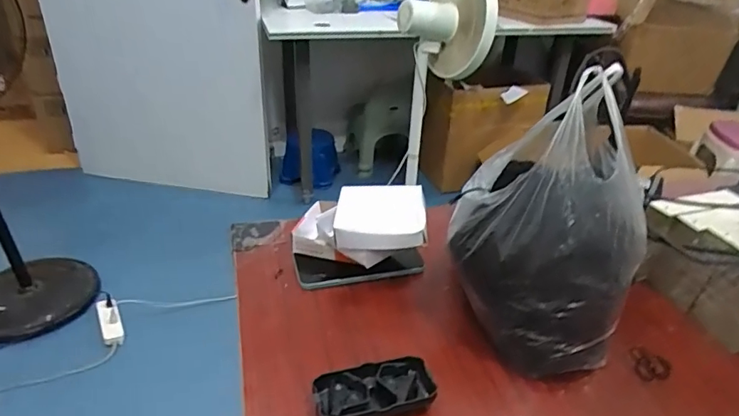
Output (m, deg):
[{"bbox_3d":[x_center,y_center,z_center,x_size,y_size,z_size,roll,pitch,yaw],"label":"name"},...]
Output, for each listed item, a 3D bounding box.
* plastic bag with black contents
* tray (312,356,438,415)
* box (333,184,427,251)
[{"bbox_3d":[0.184,0.016,0.529,0.175,0.261,0.173,16,33,23],"label":"plastic bag with black contents"},{"bbox_3d":[0.006,0.173,0.470,0.109,0.024,0.055,-6,31,-14],"label":"tray"},{"bbox_3d":[0.012,0.008,0.619,0.105,0.045,0.094,3,30,1],"label":"box"}]

